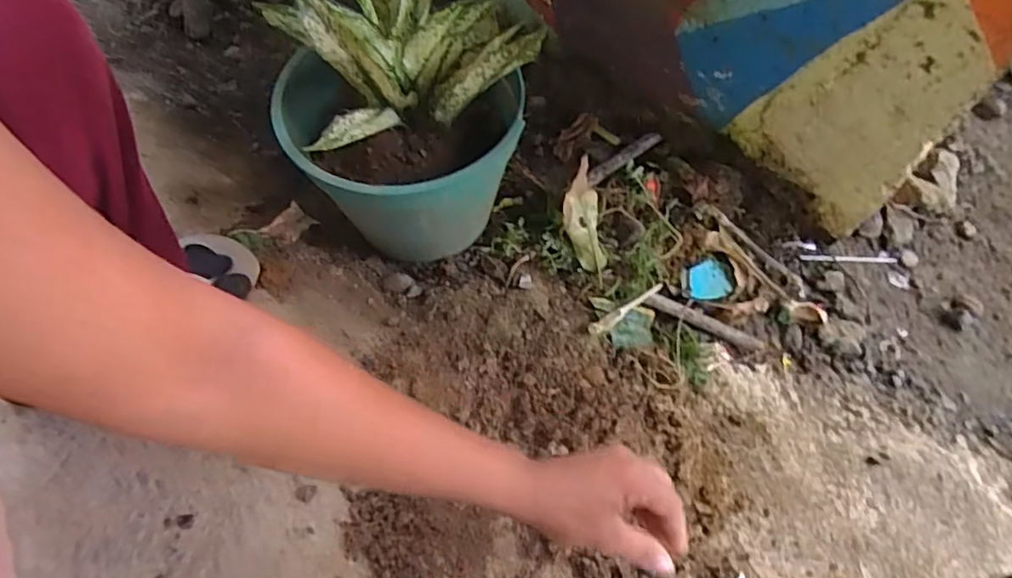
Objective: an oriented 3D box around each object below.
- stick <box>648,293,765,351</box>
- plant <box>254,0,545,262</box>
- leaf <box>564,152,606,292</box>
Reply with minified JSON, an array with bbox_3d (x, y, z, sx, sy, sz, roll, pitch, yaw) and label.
[{"bbox_3d":[0.221,0.037,0.678,0.138,0.010,0.019,23,64,-2],"label":"stick"},{"bbox_3d":[-0.099,-0.154,0.595,0.213,0.252,0.217,-23,65,-12],"label":"plant"},{"bbox_3d":[0.085,-0.073,0.684,0.041,0.031,0.134,-8,90,-1],"label":"leaf"}]

